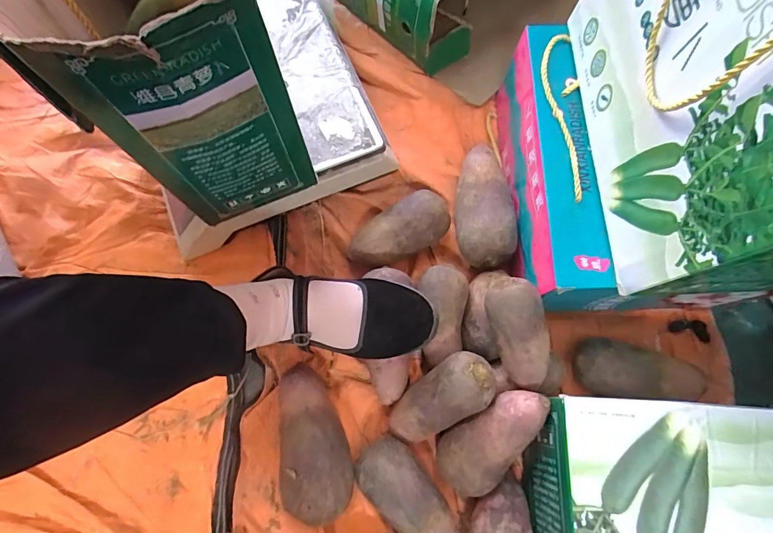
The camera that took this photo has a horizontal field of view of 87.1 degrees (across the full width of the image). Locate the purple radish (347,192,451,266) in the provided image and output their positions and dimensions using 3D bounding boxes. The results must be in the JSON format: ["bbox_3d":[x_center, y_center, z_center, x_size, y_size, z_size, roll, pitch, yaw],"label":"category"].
[{"bbox_3d":[0.015,-0.041,0.529,0.134,0.065,0.068,-34,77,-9],"label":"purple radish"}]

